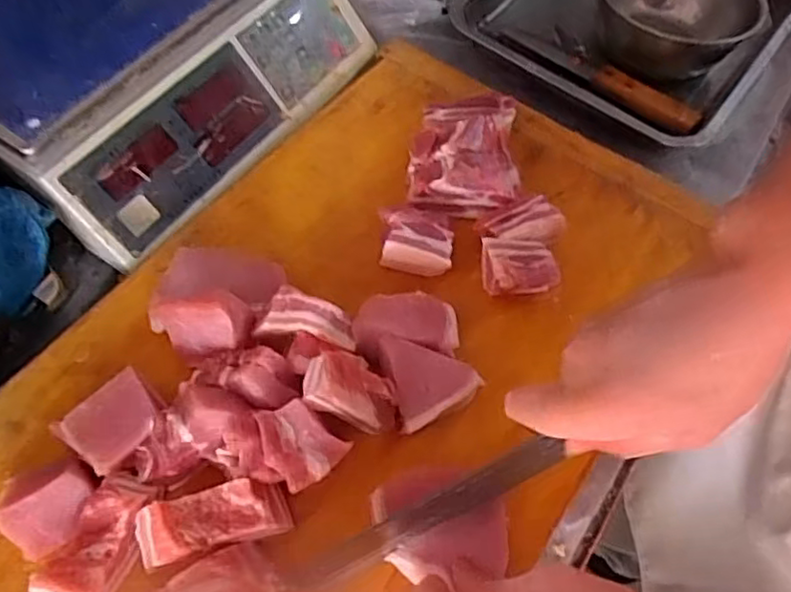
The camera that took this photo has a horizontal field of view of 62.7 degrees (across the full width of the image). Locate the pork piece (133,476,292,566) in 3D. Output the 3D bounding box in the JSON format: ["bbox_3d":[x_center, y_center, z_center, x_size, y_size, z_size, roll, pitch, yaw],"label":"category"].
[{"bbox_3d":[-0.108,0.134,0.386,0.084,0.036,0.033,-12,62,-10],"label":"pork piece"}]

